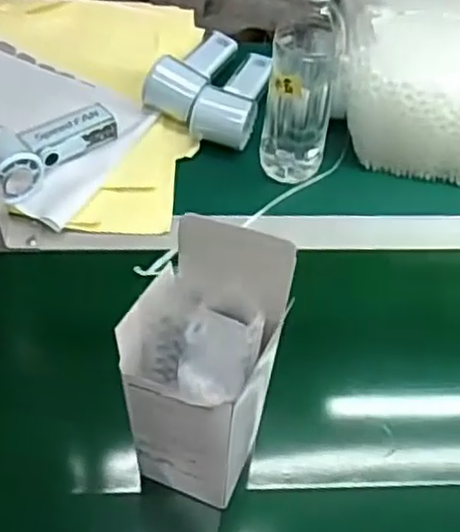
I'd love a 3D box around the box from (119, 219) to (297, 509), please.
[{"bbox_3d":[-0.021,0.074,0.480,0.081,0.201,0.080,22,55,12],"label":"box"}]

